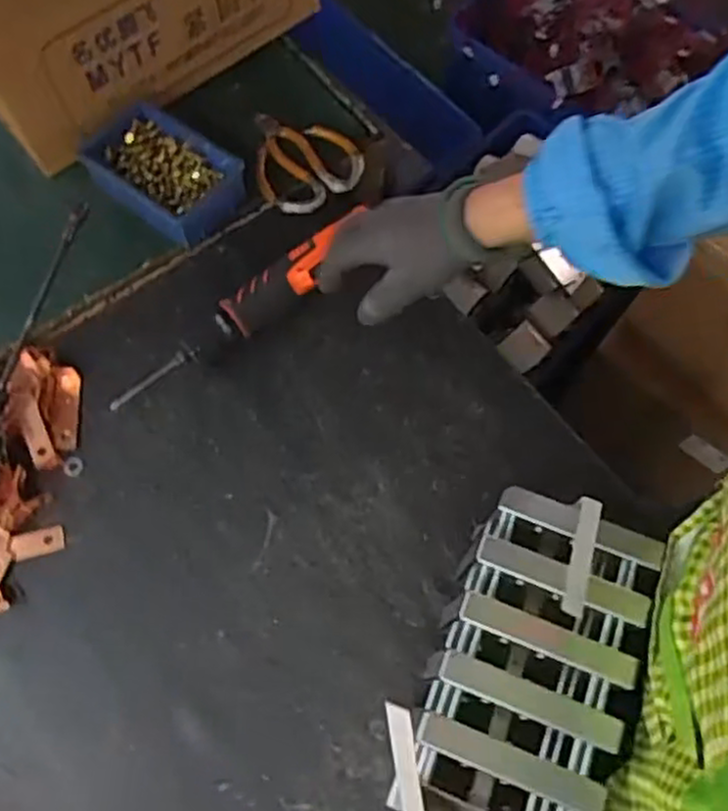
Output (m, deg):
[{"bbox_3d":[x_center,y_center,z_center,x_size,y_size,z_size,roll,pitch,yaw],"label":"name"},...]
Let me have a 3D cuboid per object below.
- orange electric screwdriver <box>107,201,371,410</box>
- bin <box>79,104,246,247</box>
[{"bbox_3d":[-0.115,-0.092,0.669,0.280,0.041,0.057,-40,74,-8],"label":"orange electric screwdriver"},{"bbox_3d":[-0.199,-0.226,0.722,0.153,0.059,0.100,36,72,12],"label":"bin"}]

